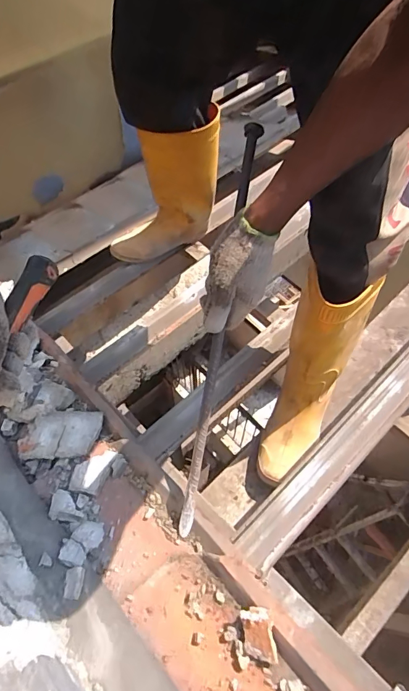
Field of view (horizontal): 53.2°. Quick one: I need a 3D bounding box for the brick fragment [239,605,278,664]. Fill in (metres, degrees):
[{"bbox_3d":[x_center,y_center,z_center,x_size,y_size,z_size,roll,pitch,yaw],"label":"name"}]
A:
[{"bbox_3d":[0.052,0.278,0.394,0.031,0.013,0.043,-16,73,27],"label":"brick fragment"}]

